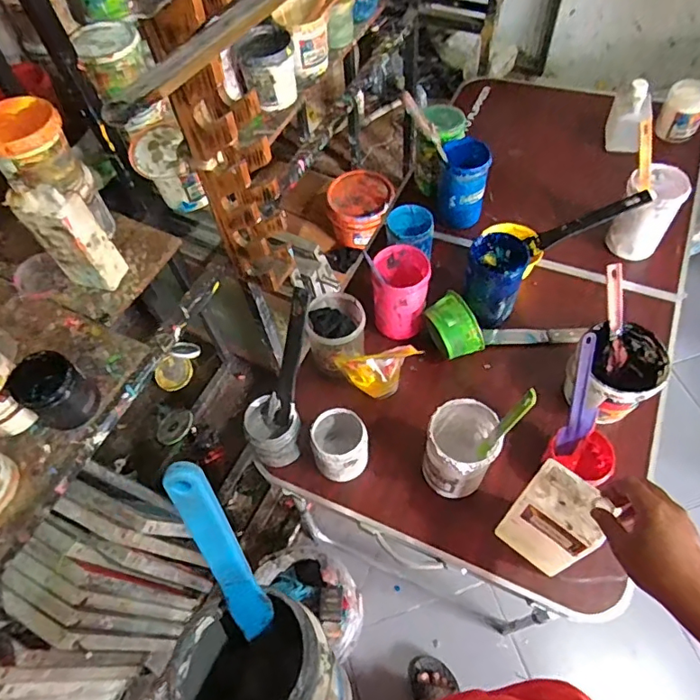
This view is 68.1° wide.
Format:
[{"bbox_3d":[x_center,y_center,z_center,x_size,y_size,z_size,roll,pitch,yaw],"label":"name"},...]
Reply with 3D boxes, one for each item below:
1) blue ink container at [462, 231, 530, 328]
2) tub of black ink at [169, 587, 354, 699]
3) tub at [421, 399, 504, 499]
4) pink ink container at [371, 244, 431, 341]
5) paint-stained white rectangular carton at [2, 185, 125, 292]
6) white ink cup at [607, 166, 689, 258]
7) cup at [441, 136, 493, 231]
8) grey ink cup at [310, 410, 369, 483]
[{"bbox_3d":[0.250,-0.117,0.916,0.094,0.138,0.099,20,62,15],"label":"blue ink container"},{"bbox_3d":[-0.063,0.232,0.372,0.115,0.100,0.097,25,64,17],"label":"tub of black ink"},{"bbox_3d":[0.158,0.149,0.754,0.090,0.159,0.098,-2,59,3],"label":"tub"},{"bbox_3d":[0.087,-0.099,0.898,0.094,0.126,0.104,2,59,5],"label":"pink ink container"},{"bbox_3d":[-0.462,-0.185,0.861,0.095,0.204,0.062,14,61,12],"label":"paint-stained white rectangular carton"},{"bbox_3d":[0.536,-0.244,0.953,0.098,0.158,0.086,28,65,19],"label":"white ink cup"},{"bbox_3d":[0.225,-0.326,1.038,0.077,0.166,0.083,-2,59,3],"label":"cup"},{"bbox_3d":[-0.015,0.147,0.793,0.084,0.095,0.091,-32,62,-15],"label":"grey ink cup"}]

